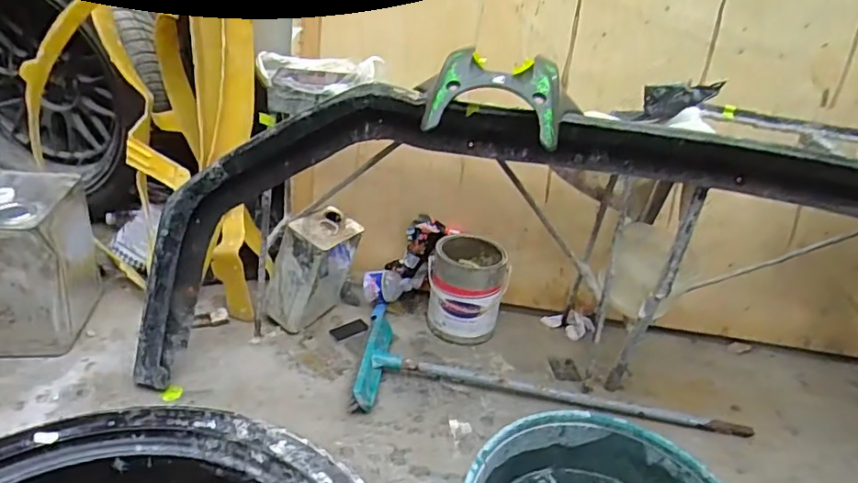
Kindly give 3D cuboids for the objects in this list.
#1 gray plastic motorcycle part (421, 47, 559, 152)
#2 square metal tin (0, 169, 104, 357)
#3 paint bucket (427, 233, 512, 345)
[{"bbox_3d":[0.105,-0.232,0.894,0.205,0.057,0.193,9,63,6],"label":"gray plastic motorcycle part"},{"bbox_3d":[-0.836,0.037,1.143,0.244,0.291,0.260,2,31,-10],"label":"square metal tin"},{"bbox_3d":[0.089,0.106,1.320,0.177,0.201,0.179,6,30,-3],"label":"paint bucket"}]

